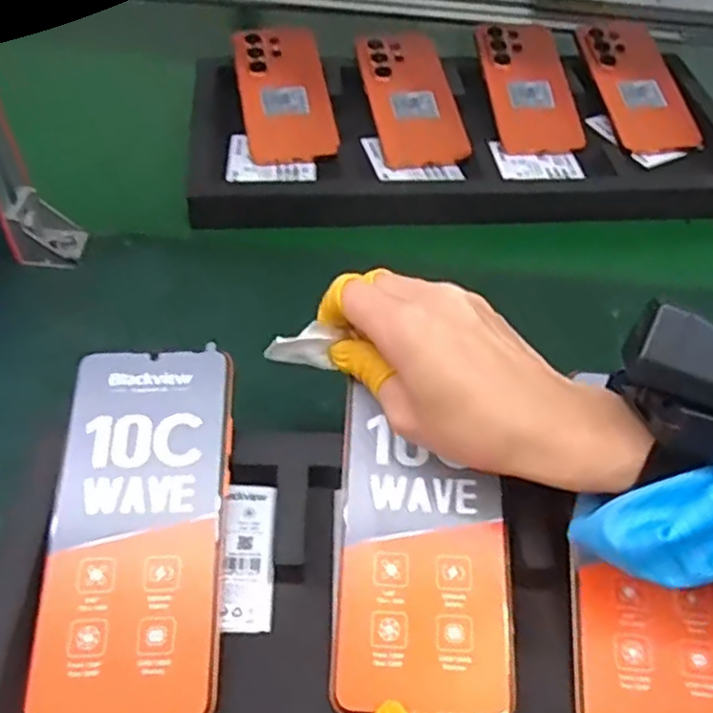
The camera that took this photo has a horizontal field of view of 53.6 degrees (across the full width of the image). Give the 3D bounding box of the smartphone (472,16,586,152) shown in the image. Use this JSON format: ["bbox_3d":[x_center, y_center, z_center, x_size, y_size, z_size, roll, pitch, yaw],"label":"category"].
[{"bbox_3d":[0.165,-0.258,0.671,0.087,0.006,0.163,-7,67,-5],"label":"smartphone"}]

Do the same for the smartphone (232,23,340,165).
[{"bbox_3d":[-0.064,-0.241,0.636,0.079,0.012,0.161,-6,66,-11],"label":"smartphone"}]

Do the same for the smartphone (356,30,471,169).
[{"bbox_3d":[0.050,-0.241,0.648,0.079,0.011,0.165,-7,65,-11],"label":"smartphone"}]

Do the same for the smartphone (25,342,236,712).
[{"bbox_3d":[-0.098,0.075,0.319,0.076,0.006,0.166,1,64,-5],"label":"smartphone"}]

